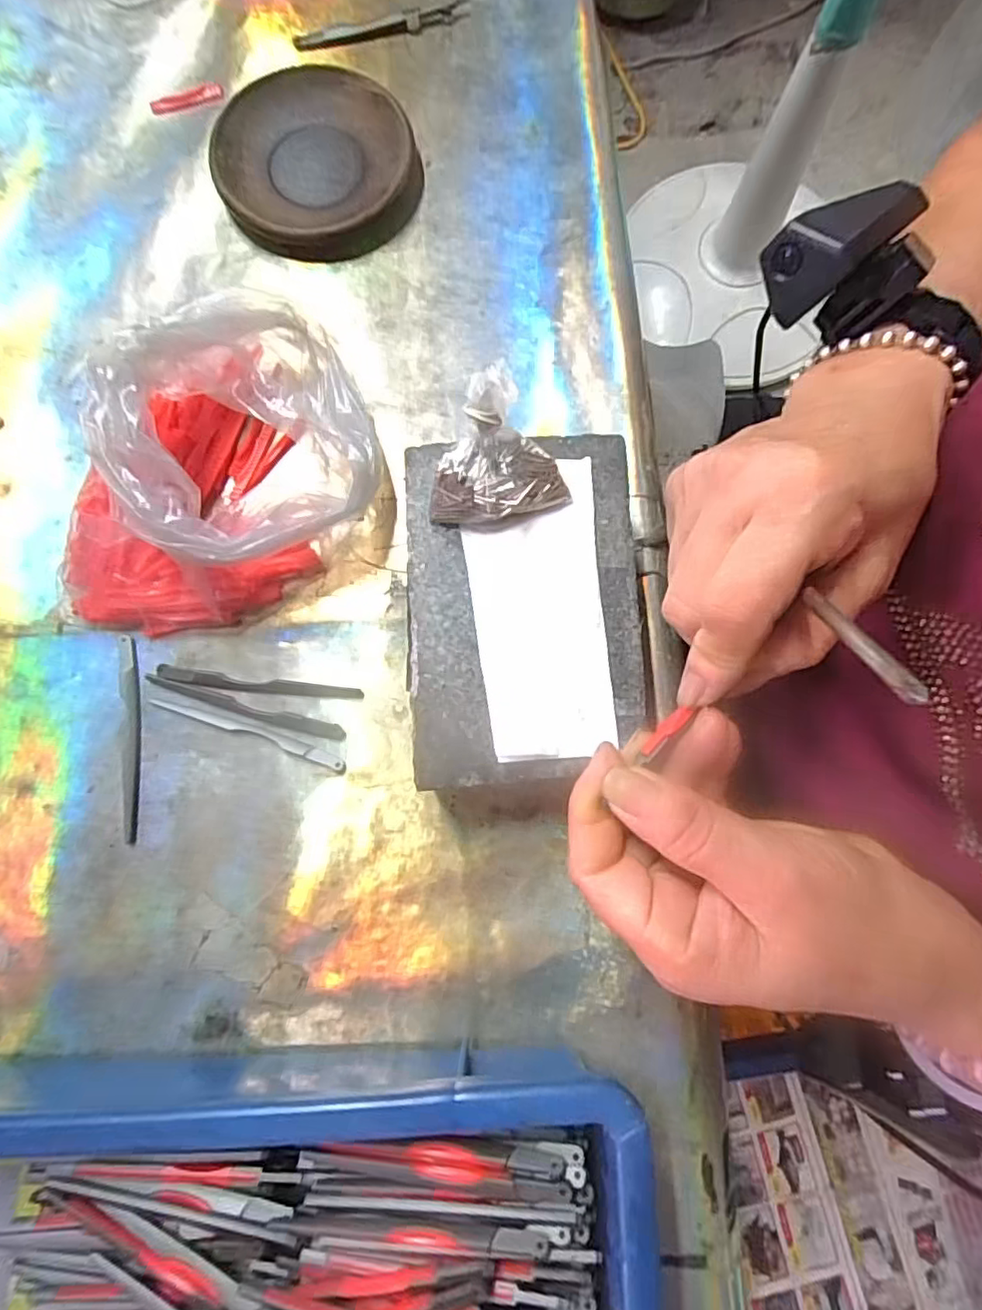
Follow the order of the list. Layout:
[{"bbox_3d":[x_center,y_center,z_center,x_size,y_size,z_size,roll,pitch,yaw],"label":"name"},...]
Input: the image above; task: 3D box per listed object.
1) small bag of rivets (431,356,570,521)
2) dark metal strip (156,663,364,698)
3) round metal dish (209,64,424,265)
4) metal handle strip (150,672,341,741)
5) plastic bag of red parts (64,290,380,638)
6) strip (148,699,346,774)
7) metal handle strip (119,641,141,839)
[{"bbox_3d":[0.003,-0.083,0.246,0.055,0.031,0.051,-1,80,0],"label":"small bag of rivets"},{"bbox_3d":[-0.119,0.015,0.307,0.103,0.004,0.008,7,80,1],"label":"dark metal strip"},{"bbox_3d":[-0.100,-0.285,0.350,0.111,0.015,0.119,0,80,0],"label":"round metal dish"},{"bbox_3d":[-0.125,0.027,0.307,0.103,0.004,0.009,15,80,2],"label":"metal handle strip"},{"bbox_3d":[-0.138,-0.086,0.290,0.174,0.071,0.119,-43,83,-7],"label":"plastic bag of red parts"},{"bbox_3d":[-0.122,0.038,0.303,0.102,0.004,0.008,20,80,3],"label":"strip"},{"bbox_3d":[-0.182,0.041,0.303,0.009,0.005,0.102,-6,80,-1],"label":"metal handle strip"}]

